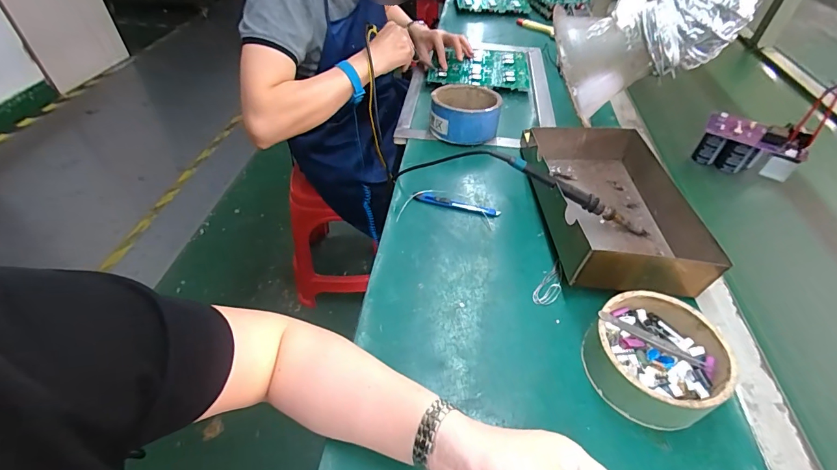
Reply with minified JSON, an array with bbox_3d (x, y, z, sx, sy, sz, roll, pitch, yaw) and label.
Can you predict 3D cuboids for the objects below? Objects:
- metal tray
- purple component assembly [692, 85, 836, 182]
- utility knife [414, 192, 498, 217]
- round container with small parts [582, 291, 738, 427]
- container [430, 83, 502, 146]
[{"bbox_3d":[0.252,-0.060,0.559,0.186,0.069,0.319,2,46,0],"label":"metal tray"},{"bbox_3d":[0.536,-0.168,0.619,0.129,0.149,0.065,31,53,26],"label":"purple component assembly"},{"bbox_3d":[0.055,-0.045,0.582,0.127,0.008,0.017,11,47,9],"label":"utility knife"},{"bbox_3d":[0.232,0.121,0.395,0.117,0.052,0.122,1,46,-1],"label":"round container with small parts"},{"bbox_3d":[0.086,-0.221,0.720,0.119,0.068,0.133,6,46,4],"label":"container"}]

